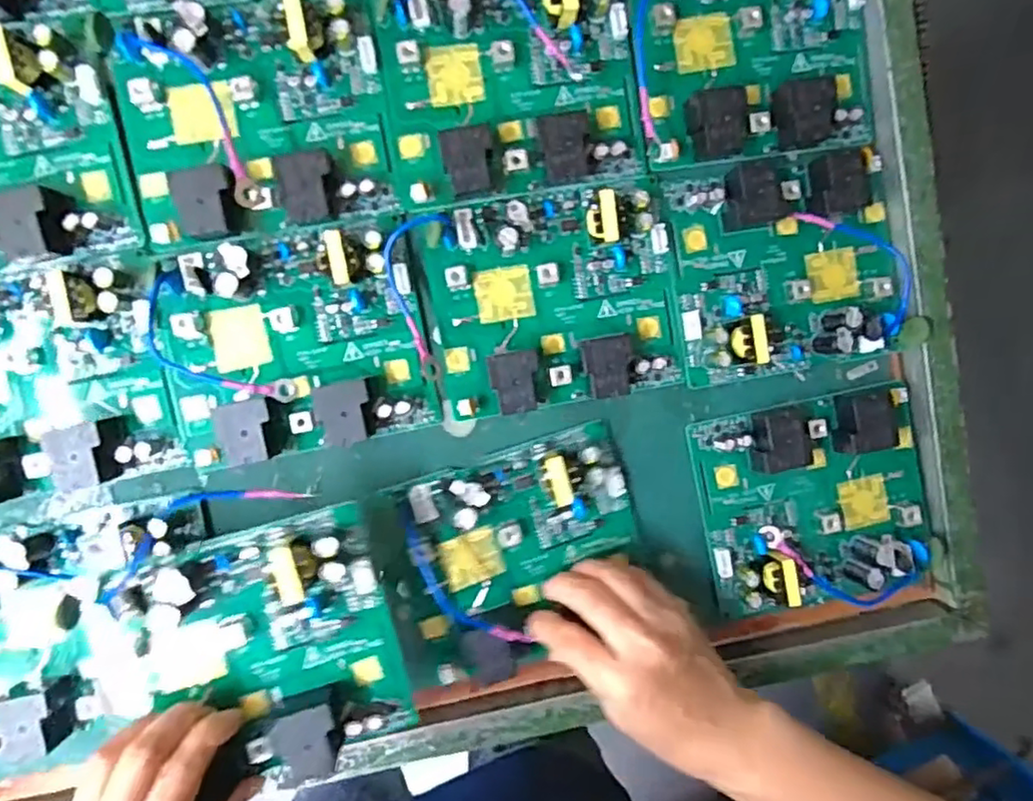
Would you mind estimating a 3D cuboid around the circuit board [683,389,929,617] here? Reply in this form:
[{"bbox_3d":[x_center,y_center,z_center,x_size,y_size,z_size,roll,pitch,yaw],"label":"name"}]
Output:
[{"bbox_3d":[0.171,0.059,0.359,0.127,0.025,0.115,-10,95,-5],"label":"circuit board"}]

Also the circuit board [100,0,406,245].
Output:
[{"bbox_3d":[-0.133,-0.145,0.320,0.133,0.025,0.119,-11,95,-5],"label":"circuit board"}]

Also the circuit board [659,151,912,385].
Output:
[{"bbox_3d":[0.152,-0.074,0.352,0.127,0.023,0.113,-10,95,-5],"label":"circuit board"}]

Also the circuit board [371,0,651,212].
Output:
[{"bbox_3d":[-0.001,-0.166,0.331,0.132,0.022,0.113,-9,95,-5],"label":"circuit board"}]

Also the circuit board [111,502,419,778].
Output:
[{"bbox_3d":[-0.115,0.114,0.297,0.111,0.026,0.110,-13,95,-5],"label":"circuit board"}]

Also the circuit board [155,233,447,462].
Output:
[{"bbox_3d":[-0.117,-0.029,0.331,0.131,0.022,0.107,-11,95,-5],"label":"circuit board"}]

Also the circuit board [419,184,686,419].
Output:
[{"bbox_3d":[0.019,-0.054,0.342,0.133,0.022,0.112,-10,95,-5],"label":"circuit board"}]

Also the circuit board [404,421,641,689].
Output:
[{"bbox_3d":[0.005,0.085,0.350,0.129,0.025,0.113,-16,95,-4],"label":"circuit board"}]

